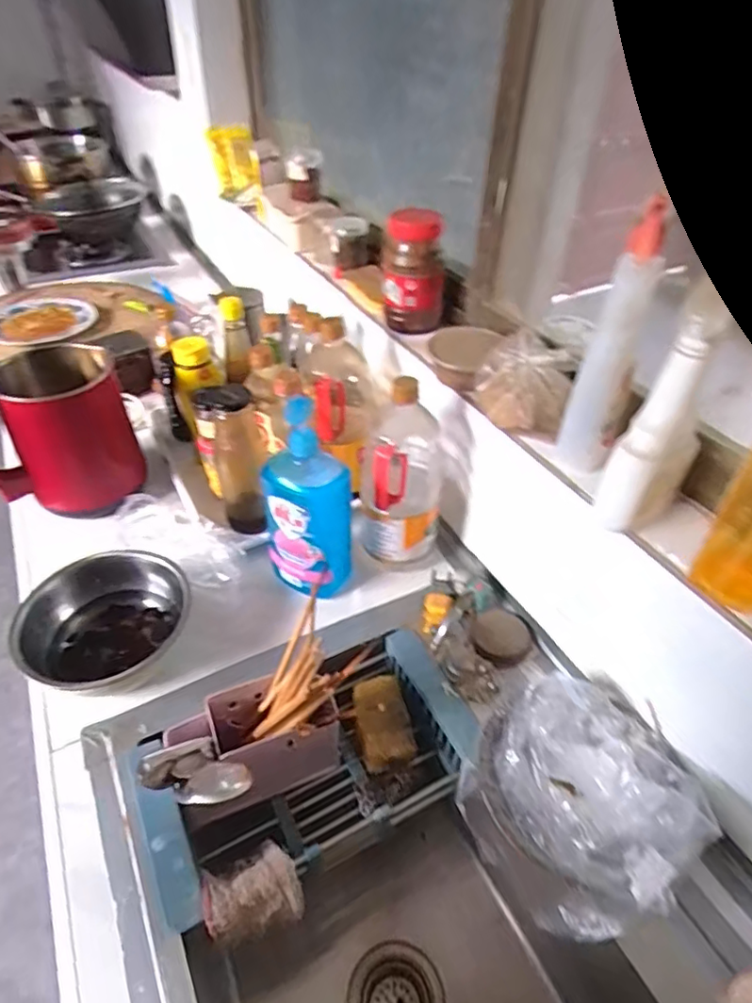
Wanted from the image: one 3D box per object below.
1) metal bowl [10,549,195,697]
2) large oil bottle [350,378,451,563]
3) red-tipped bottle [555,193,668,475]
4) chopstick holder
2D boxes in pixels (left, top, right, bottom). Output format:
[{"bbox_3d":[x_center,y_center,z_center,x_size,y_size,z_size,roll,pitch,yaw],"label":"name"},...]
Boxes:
[{"bbox_3d":[-0.342,0.162,0.748,0.193,0.081,0.199,0,42,0],"label":"metal bowl"},{"bbox_3d":[0.027,-0.037,0.799,0.132,0.280,0.106,6,42,6],"label":"large oil bottle"},{"bbox_3d":[0.224,-0.142,0.561,0.049,0.273,0.046,16,44,16],"label":"red-tipped bottle"},{"bbox_3d":[-0.140,0.281,0.681,0.186,0.139,0.076,-16,45,-18],"label":"chopstick holder"}]

